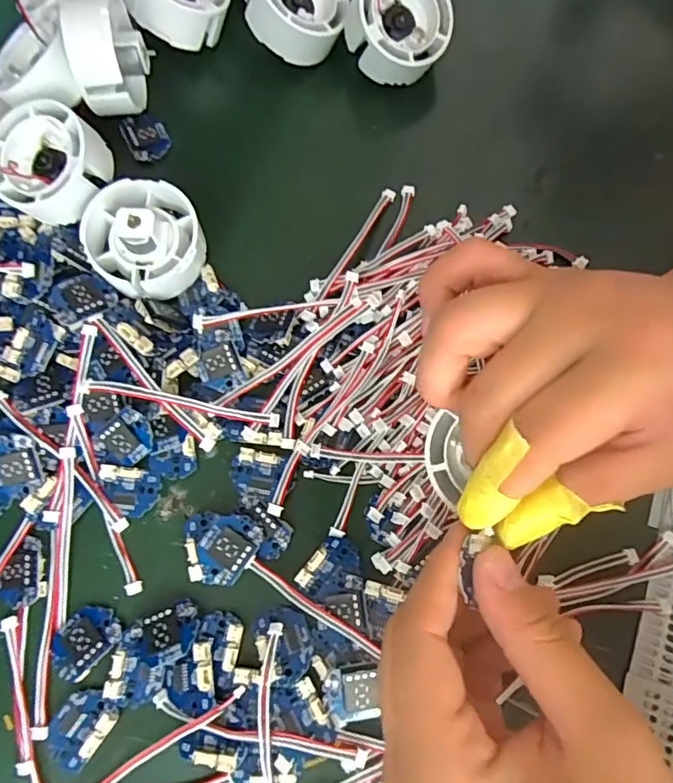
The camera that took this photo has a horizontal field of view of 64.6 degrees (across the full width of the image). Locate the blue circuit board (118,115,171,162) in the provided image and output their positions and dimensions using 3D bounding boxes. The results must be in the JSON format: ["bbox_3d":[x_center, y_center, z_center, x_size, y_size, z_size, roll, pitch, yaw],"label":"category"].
[{"bbox_3d":[-0.105,-0.140,0.294,0.022,0.007,0.027,-30,74,-5],"label":"blue circuit board"}]

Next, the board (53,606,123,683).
[{"bbox_3d":[-0.108,0.106,0.226,0.022,0.006,0.028,41,80,14],"label":"board"}]

